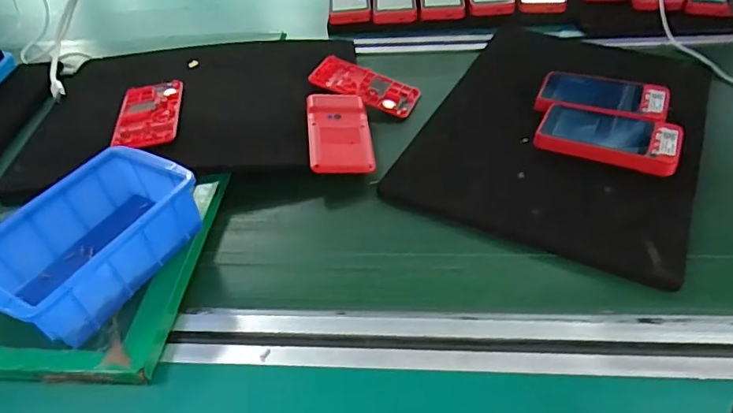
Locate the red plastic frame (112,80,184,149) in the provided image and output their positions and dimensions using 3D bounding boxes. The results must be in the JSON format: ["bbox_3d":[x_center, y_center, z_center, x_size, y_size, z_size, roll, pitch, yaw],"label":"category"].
[{"bbox_3d":[-0.229,-0.099,0.514,0.063,0.007,0.123,-11,44,-6],"label":"red plastic frame"}]

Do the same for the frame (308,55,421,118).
[{"bbox_3d":[0.000,-0.139,0.559,0.120,0.009,0.068,22,47,8],"label":"frame"}]

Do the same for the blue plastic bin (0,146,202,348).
[{"bbox_3d":[-0.206,0.026,0.369,0.094,0.055,0.142,20,49,23],"label":"blue plastic bin"}]

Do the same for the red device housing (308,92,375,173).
[{"bbox_3d":[-0.028,-0.077,0.493,0.061,0.015,0.116,-7,44,-2],"label":"red device housing"}]

